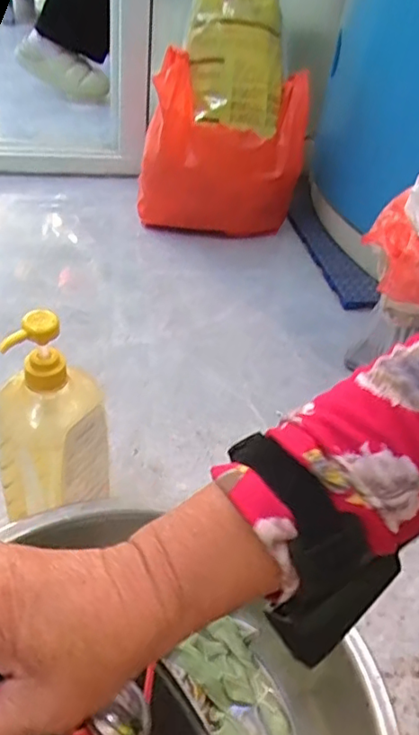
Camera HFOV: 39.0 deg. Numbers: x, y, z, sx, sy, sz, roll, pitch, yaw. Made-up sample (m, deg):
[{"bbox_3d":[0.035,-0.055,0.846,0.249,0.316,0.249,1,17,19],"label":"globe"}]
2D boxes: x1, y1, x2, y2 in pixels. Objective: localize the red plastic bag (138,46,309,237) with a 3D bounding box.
[{"bbox_3d":[0.025,-0.426,1.167,0.309,0.249,0.213,8,58,1],"label":"red plastic bag"}]

